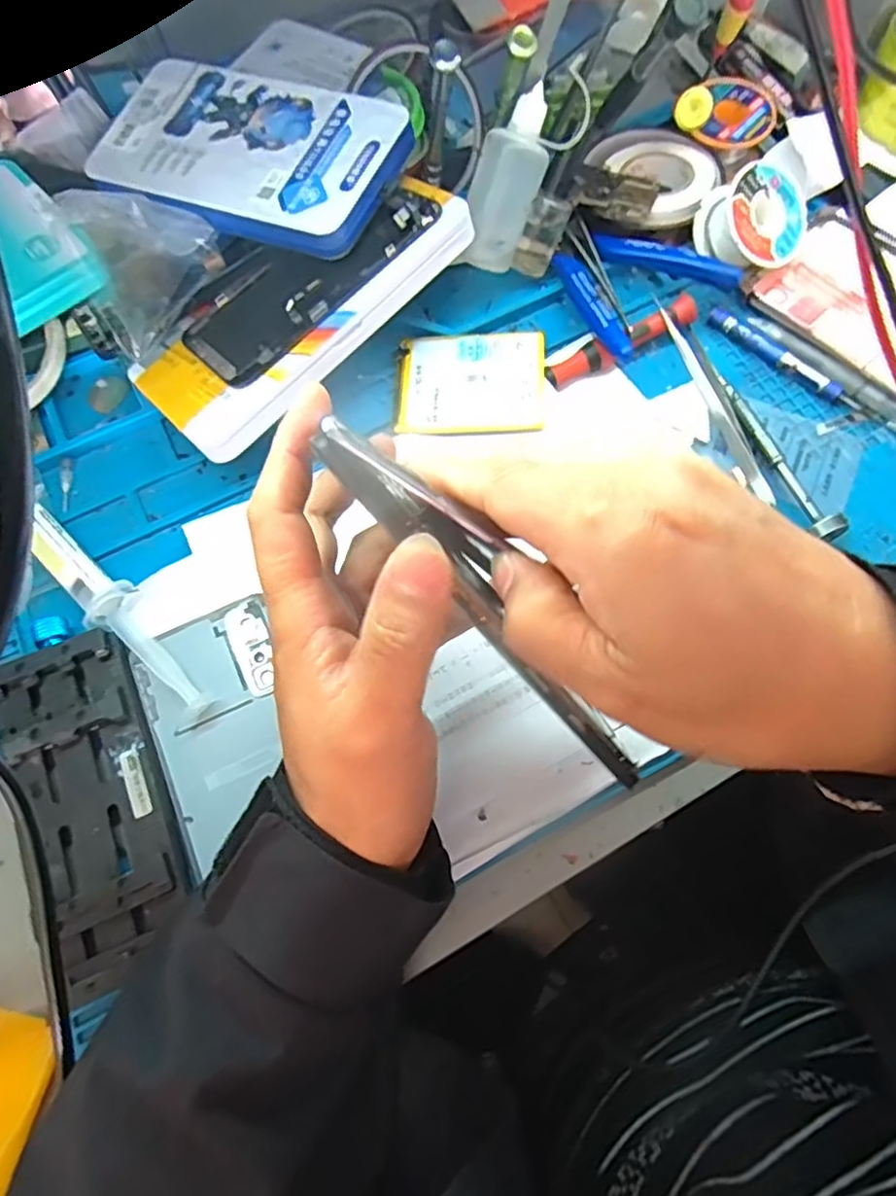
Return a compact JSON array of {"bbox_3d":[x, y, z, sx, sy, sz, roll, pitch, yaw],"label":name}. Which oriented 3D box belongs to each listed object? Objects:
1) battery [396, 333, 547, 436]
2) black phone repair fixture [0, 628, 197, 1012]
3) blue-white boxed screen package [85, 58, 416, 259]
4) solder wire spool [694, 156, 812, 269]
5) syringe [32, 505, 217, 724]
[{"bbox_3d":[0.012,-0.119,0.361,0.080,0.006,0.060,1,70,3],"label":"battery"},{"bbox_3d":[-0.155,0.089,0.292,0.056,0.022,0.146,-25,71,-6],"label":"black phone repair fixture"},{"bbox_3d":[-0.109,-0.242,0.355,0.170,0.014,0.092,23,78,16],"label":"blue-white boxed screen package"},{"bbox_3d":[0.168,-0.208,0.369,0.041,0.036,0.054,-37,105,-11],"label":"solder wire spool"},{"bbox_3d":[-0.163,0.005,0.322,0.025,0.019,0.134,-42,74,-12],"label":"syringe"}]

